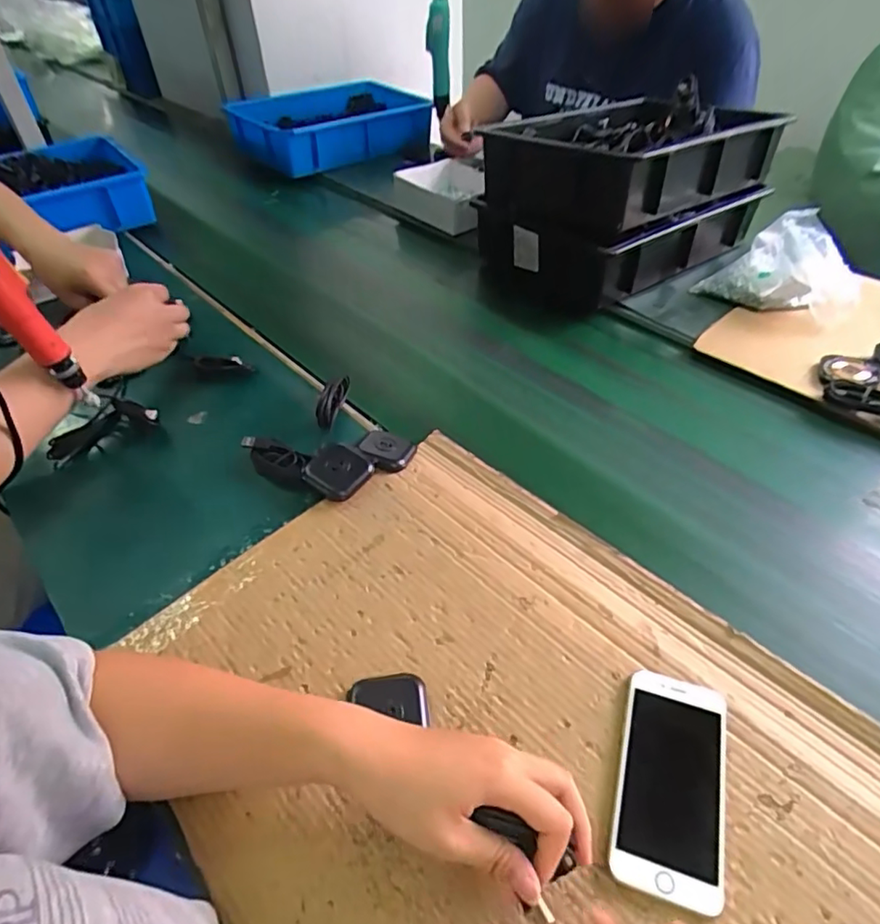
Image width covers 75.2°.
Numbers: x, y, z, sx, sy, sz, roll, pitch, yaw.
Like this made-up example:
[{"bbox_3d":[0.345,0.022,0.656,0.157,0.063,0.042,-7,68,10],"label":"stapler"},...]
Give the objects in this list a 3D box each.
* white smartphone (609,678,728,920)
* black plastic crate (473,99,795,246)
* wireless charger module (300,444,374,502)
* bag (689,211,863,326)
[{"bbox_3d":[0.153,0.209,0.378,0.064,0.011,0.136,13,47,15],"label":"white smartphone"},{"bbox_3d":[0.276,-0.450,0.851,0.376,0.113,0.272,-31,52,-26],"label":"black plastic crate"},{"bbox_3d":[-0.102,0.009,0.570,0.056,0.017,0.056,36,62,11],"label":"wireless charger module"},{"bbox_3d":[0.498,-0.280,0.821,0.194,0.090,0.186,26,52,25],"label":"bag"}]

